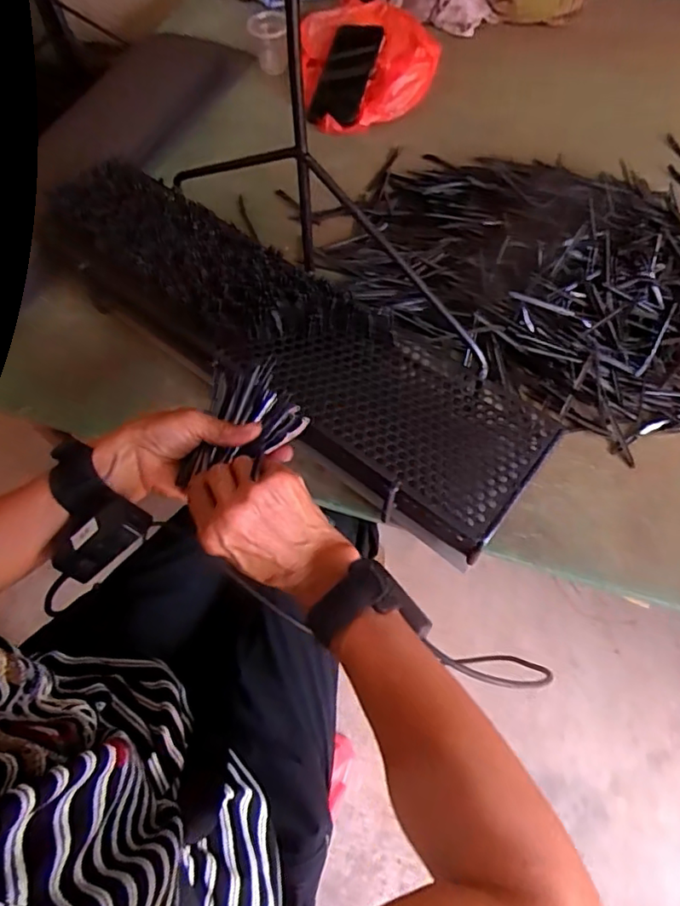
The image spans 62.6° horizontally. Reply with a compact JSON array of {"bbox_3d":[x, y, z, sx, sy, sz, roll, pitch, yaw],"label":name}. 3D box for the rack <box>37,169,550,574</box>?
[{"bbox_3d":[-0.065,-0.120,0.563,0.562,0.091,0.151,33,69,16],"label":"rack"}]

